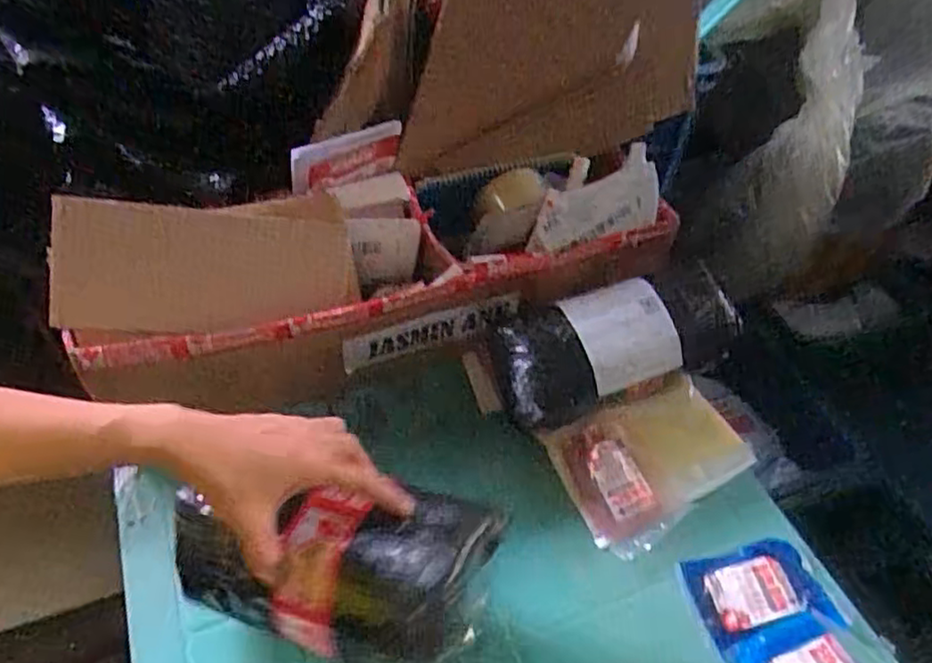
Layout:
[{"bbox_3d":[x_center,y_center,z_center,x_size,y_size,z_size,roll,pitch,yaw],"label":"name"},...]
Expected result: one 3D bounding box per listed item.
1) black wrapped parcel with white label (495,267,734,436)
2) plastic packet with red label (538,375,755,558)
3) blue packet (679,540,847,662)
[{"bbox_3d":[0.129,0.024,0.696,0.201,0.101,0.118,-19,52,-2],"label":"black wrapped parcel with white label"},{"bbox_3d":[0.188,0.131,0.690,0.178,0.031,0.133,-18,53,-17],"label":"plastic packet with red label"},{"bbox_3d":[0.263,0.235,0.611,0.111,0.013,0.083,-10,51,-11],"label":"blue packet"}]

